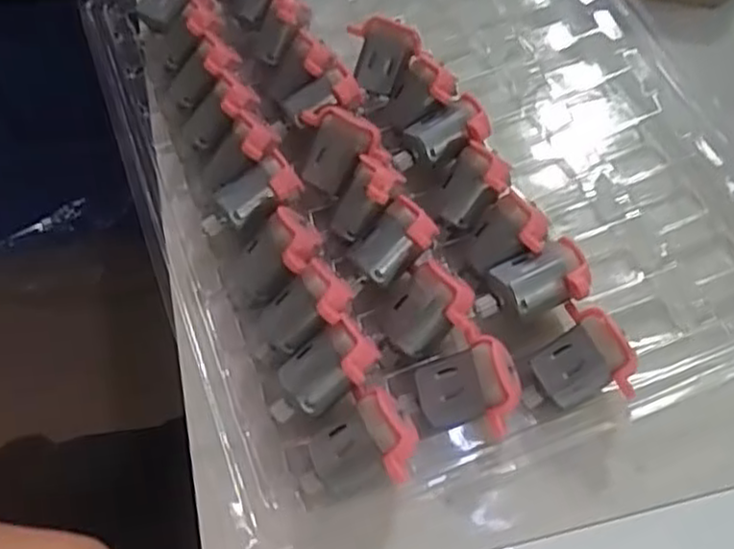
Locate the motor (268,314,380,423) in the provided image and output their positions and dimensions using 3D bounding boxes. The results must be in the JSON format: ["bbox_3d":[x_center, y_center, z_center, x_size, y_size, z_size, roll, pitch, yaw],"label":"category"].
[{"bbox_3d":[-0.014,0.028,0.218,0.036,0.013,0.022,-35,63,14],"label":"motor"}]

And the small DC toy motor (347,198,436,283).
[{"bbox_3d":[0.008,-0.010,0.238,0.027,0.011,0.018,-43,82,4],"label":"small DC toy motor"}]

